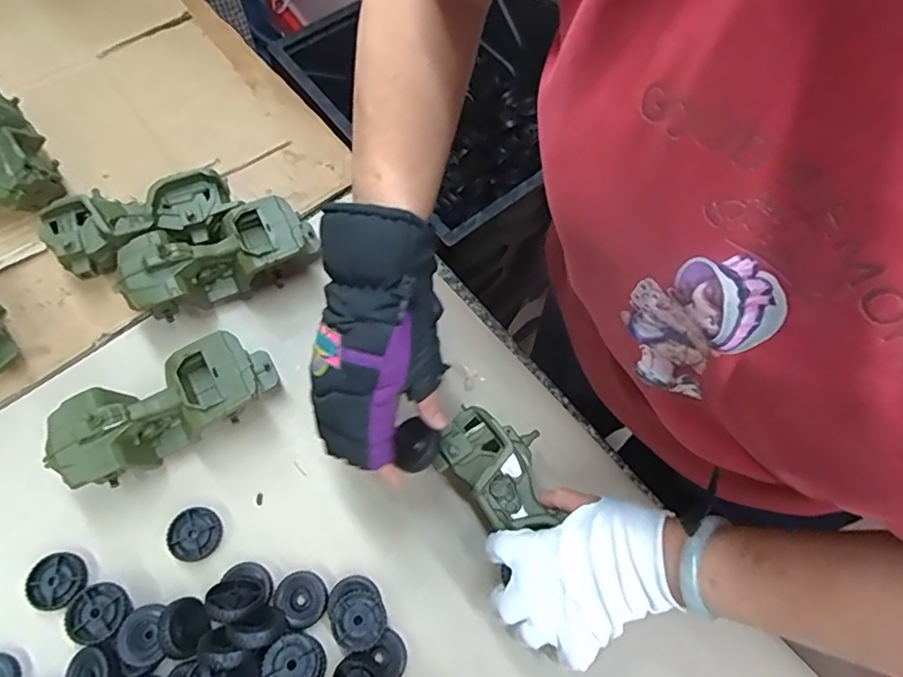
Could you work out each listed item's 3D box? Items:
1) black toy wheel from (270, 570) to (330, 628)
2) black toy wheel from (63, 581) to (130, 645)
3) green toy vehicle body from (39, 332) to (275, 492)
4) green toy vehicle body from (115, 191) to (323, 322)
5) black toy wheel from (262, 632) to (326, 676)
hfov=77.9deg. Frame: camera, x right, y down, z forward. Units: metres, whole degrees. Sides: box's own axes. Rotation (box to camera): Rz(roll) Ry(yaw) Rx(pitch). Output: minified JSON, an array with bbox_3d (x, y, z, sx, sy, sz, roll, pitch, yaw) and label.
[{"bbox_3d":[-0.126,0.221,0.474,0.040,0.013,0.043,1,67,-2],"label":"black toy wheel"},{"bbox_3d":[-0.290,0.224,0.456,0.051,0.016,0.044,-6,67,-5],"label":"black toy wheel"},{"bbox_3d":[-0.253,0.063,0.501,0.184,0.072,0.076,-27,71,-13],"label":"green toy vehicle body"},{"bbox_3d":[-0.231,-0.081,0.563,0.183,0.077,0.080,-24,70,-12],"label":"green toy vehicle body"},{"bbox_3d":[-0.125,0.261,0.445,0.043,0.025,0.044,1,67,-2],"label":"black toy wheel"}]

